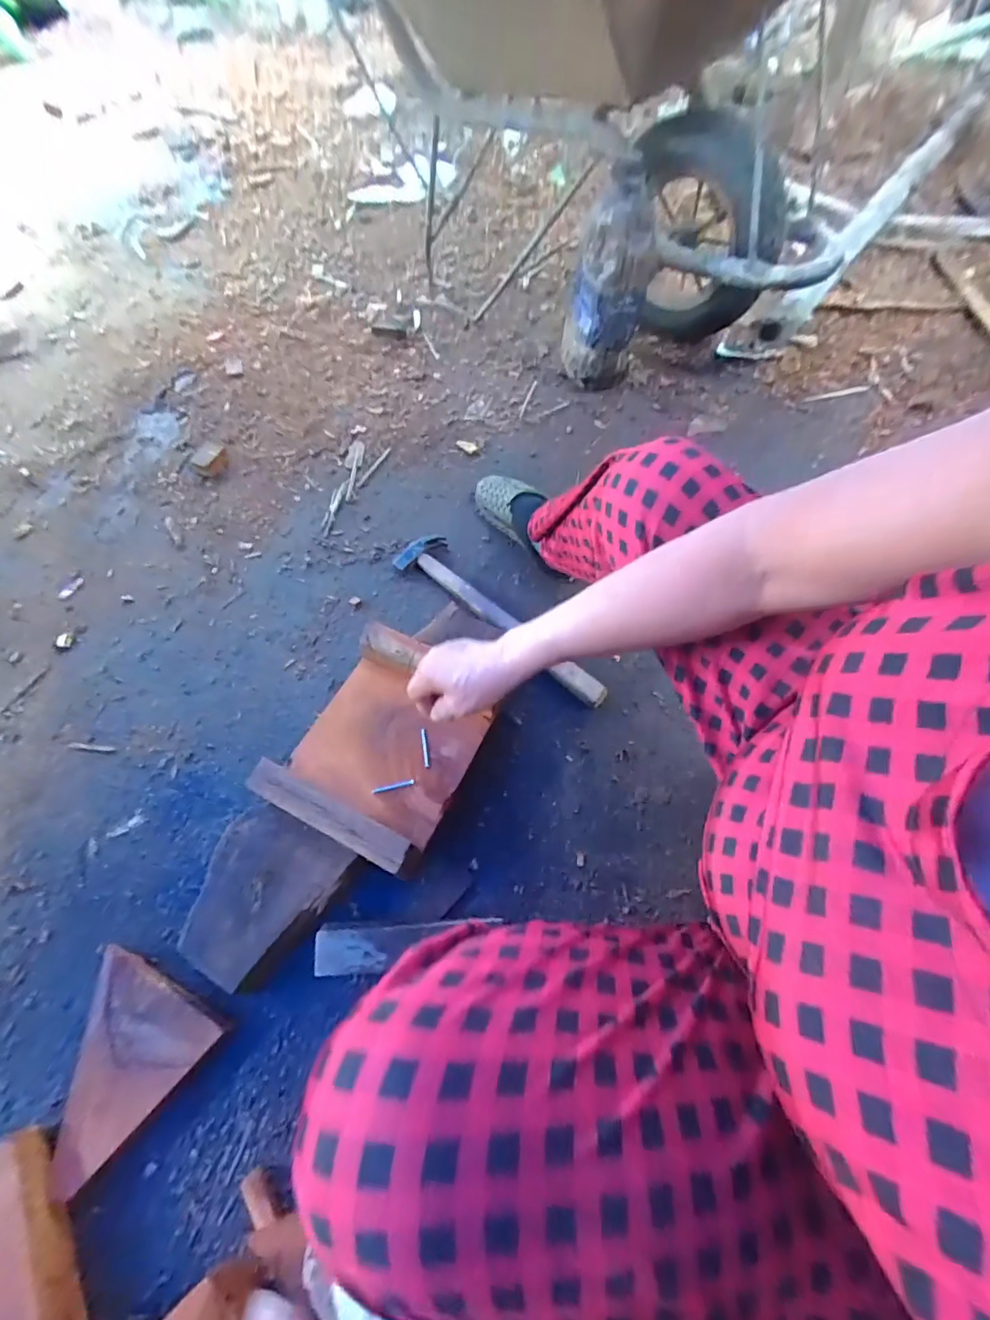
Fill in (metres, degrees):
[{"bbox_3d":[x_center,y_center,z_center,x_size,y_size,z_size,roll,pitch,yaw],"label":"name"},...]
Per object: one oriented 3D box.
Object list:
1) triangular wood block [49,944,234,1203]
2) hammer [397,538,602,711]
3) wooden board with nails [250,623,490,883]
[{"bbox_3d":[-0.380,0.409,0.528,0.150,0.028,0.172,24,65,15],"label":"triangular wood block"},{"bbox_3d":[0.013,-0.074,0.774,0.381,0.026,0.083,36,69,20],"label":"hammer"},{"bbox_3d":[-0.130,0.092,0.610,0.192,0.067,0.231,23,65,14],"label":"wooden board with nails"}]

